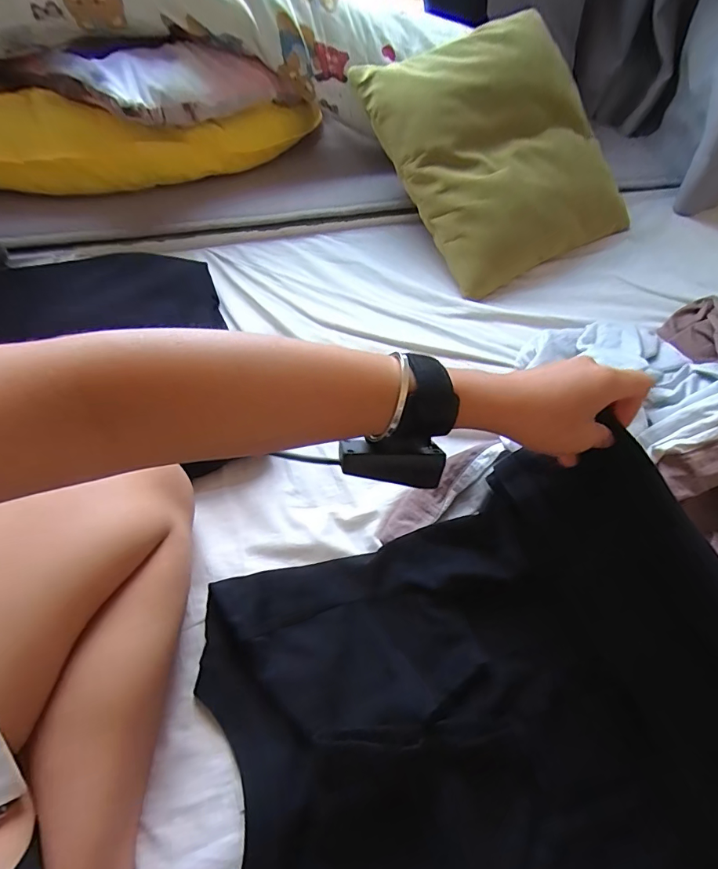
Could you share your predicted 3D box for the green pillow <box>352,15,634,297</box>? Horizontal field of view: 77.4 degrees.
[{"bbox_3d":[0.241,-0.480,0.755,0.359,0.064,0.398,-28,96,-13],"label":"green pillow"}]

